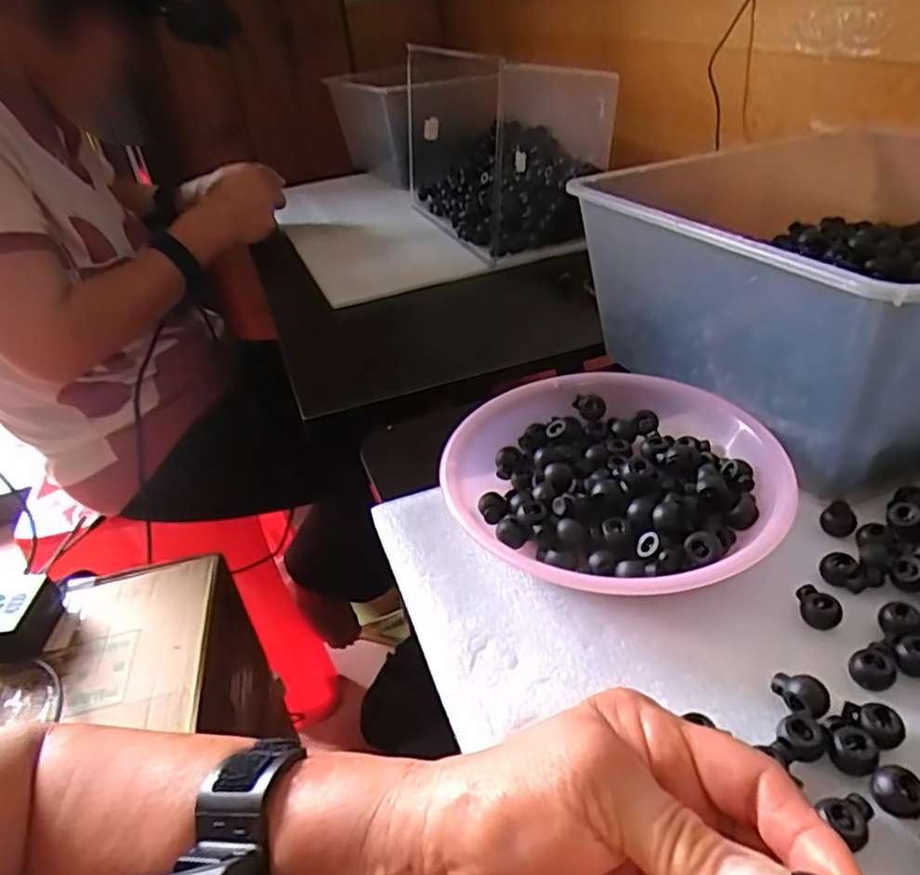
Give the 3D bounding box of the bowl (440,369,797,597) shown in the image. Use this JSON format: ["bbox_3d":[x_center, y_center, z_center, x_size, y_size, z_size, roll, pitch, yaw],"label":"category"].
[{"bbox_3d":[0.095,0.022,0.393,0.186,0.041,0.195,-4,36,3],"label":"bowl"}]

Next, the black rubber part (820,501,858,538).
[{"bbox_3d":[0.214,0.045,0.368,0.017,0.012,0.019,18,42,29],"label":"black rubber part"}]

